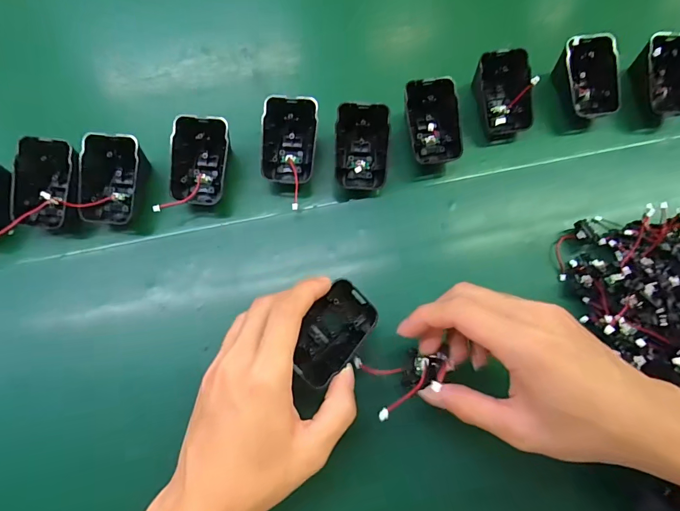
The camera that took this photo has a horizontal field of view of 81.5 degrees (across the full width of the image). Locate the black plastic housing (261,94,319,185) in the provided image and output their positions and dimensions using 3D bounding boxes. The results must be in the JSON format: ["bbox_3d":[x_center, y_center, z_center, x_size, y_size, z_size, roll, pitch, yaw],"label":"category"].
[{"bbox_3d":[-0.042,-0.095,0.329,0.044,0.037,0.061,5,74,0],"label":"black plastic housing"}]

